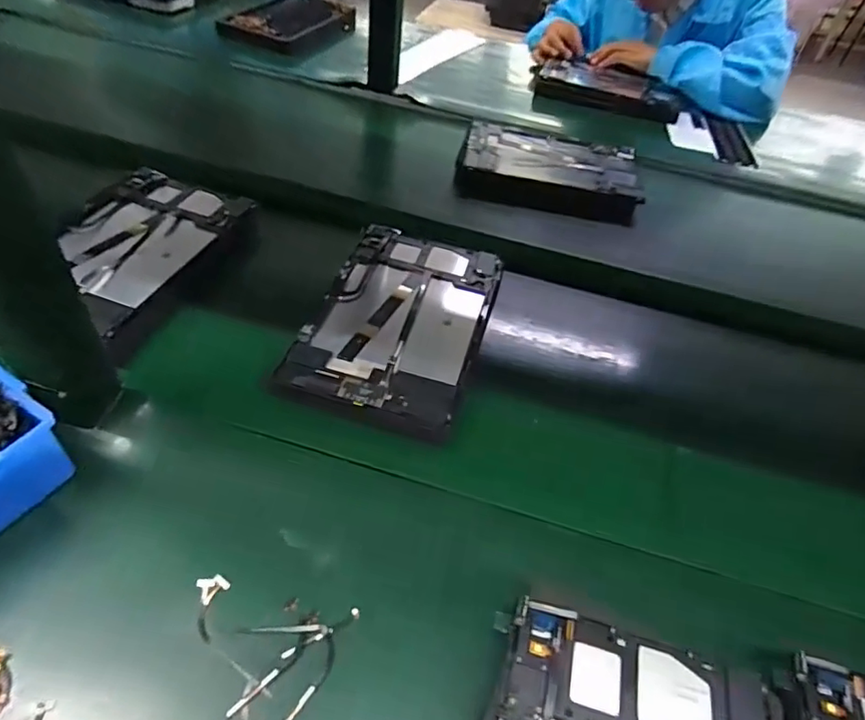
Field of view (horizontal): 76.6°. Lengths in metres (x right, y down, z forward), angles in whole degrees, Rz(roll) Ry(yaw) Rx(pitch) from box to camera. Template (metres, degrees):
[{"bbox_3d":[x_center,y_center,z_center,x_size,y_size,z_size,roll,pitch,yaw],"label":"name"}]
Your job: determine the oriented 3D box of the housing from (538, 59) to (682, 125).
[{"bbox_3d":[0.312,-0.478,0.959,0.247,0.038,0.123,23,48,12],"label":"housing"}]

